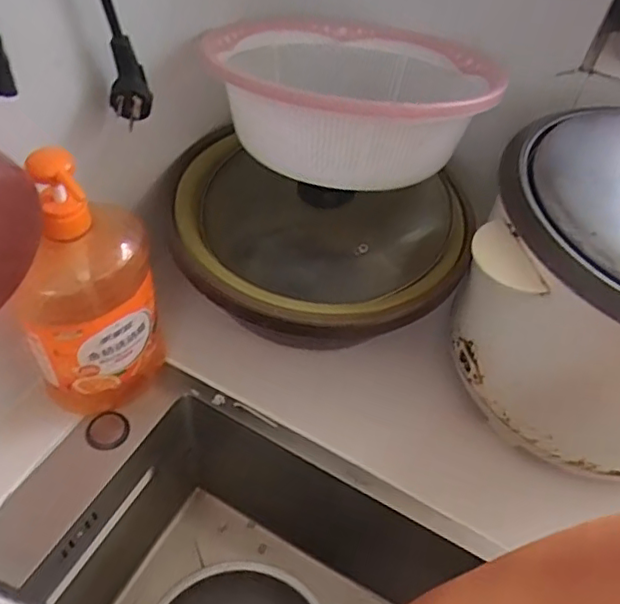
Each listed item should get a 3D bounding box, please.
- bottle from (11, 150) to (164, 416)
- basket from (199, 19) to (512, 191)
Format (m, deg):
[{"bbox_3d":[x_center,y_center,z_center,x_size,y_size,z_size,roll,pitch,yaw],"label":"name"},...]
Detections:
[{"bbox_3d":[-0.183,-0.004,0.510,0.059,0.259,0.116,36,55,22],"label":"bottle"},{"bbox_3d":[0.045,-0.206,0.612,0.258,0.097,0.310,14,36,5],"label":"basket"}]

